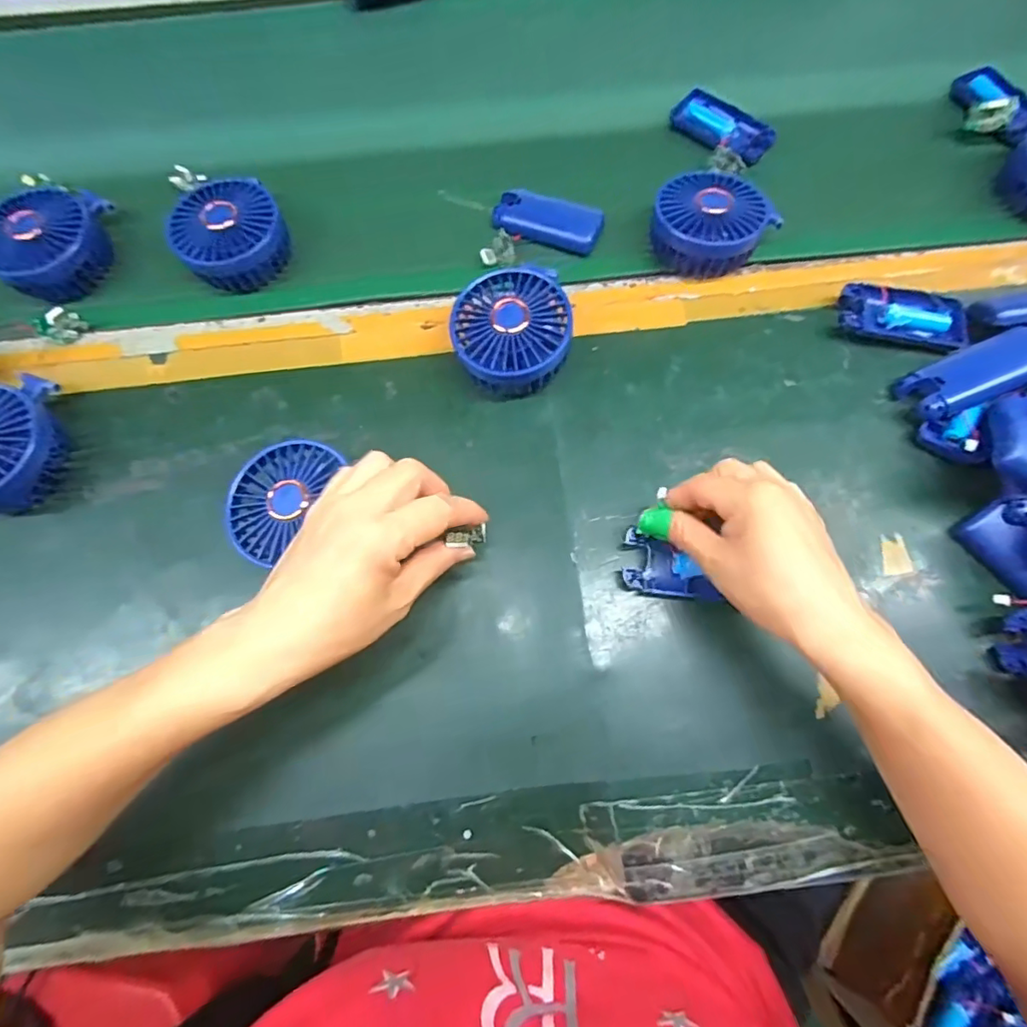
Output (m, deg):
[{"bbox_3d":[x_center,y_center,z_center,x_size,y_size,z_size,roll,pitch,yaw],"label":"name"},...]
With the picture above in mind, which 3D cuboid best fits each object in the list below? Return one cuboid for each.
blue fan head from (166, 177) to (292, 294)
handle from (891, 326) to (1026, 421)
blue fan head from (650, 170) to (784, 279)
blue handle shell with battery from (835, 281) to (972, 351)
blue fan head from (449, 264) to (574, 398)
[{"bbox_3d":[-0.236,-0.232,0.447,0.088,0.035,0.095,0,74,1],"label":"blue fan head"},{"bbox_3d":[0.339,-0.103,0.393,0.099,0.023,0.046,-23,74,12],"label":"handle"},{"bbox_3d":[0.160,-0.239,0.442,0.087,0.041,0.084,35,77,10],"label":"blue fan head"},{"bbox_3d":[0.304,-0.153,0.425,0.095,0.016,0.043,12,75,4],"label":"blue handle shell with battery"},{"bbox_3d":[-0.002,-0.134,0.407,0.084,0.050,0.088,0,74,1],"label":"blue fan head"}]

